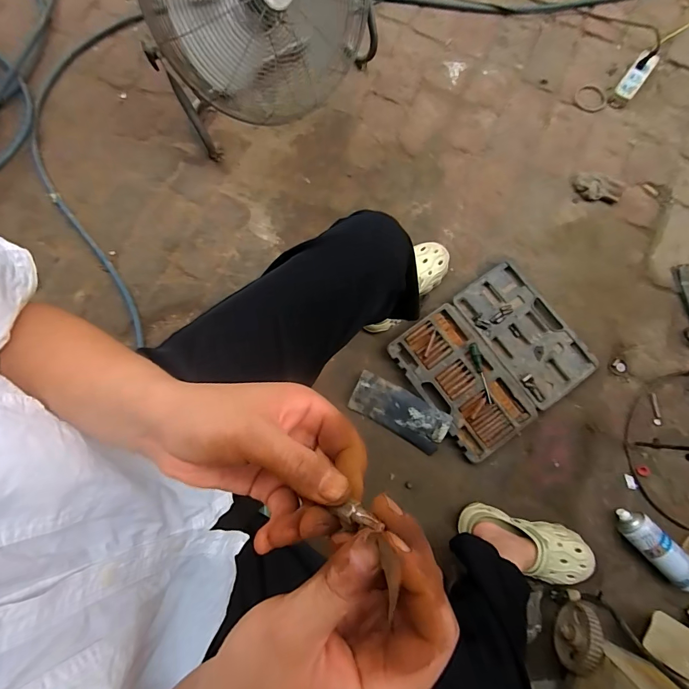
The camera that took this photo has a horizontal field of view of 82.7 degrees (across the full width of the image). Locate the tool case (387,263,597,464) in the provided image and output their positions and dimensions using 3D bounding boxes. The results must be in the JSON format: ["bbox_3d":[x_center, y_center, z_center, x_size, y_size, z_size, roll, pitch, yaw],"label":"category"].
[{"bbox_3d":[0.351,0.032,0.938,0.375,0.032,0.336,-35,79,-8],"label":"tool case"}]

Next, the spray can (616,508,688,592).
[{"bbox_3d":[0.666,0.436,0.839,0.066,0.061,0.183,-43,80,-9],"label":"spray can"}]

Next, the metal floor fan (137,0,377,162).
[{"bbox_3d":[-0.173,-0.798,0.902,0.468,0.452,0.500,1,77,0],"label":"metal floor fan"}]

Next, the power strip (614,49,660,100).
[{"bbox_3d":[0.818,-0.753,1.090,0.054,0.026,0.152,36,92,8],"label":"power strip"}]

